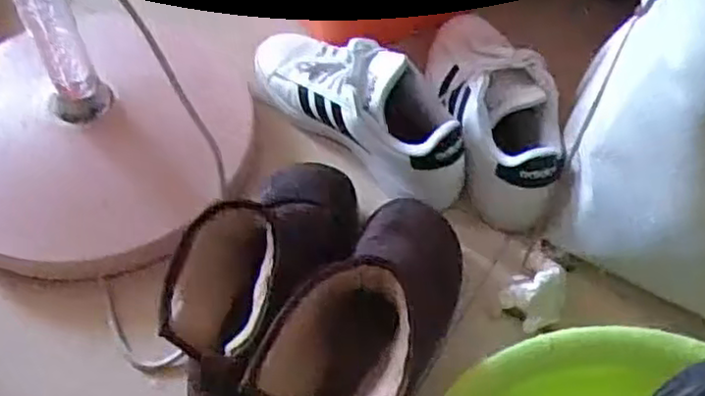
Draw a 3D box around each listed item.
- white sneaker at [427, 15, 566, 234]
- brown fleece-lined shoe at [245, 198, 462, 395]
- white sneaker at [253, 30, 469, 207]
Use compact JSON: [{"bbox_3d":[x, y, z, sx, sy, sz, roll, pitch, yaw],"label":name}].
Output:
[{"bbox_3d":[0.152,-0.097,0.740,0.092,0.082,0.262,-10,58,-10],"label":"white sneaker"},{"bbox_3d":[0.023,0.095,0.572,0.102,0.182,0.242,26,59,12],"label":"brown fleece-lined shoe"},{"bbox_3d":[0.011,-0.114,0.741,0.276,0.094,0.117,35,61,17],"label":"white sneaker"}]

